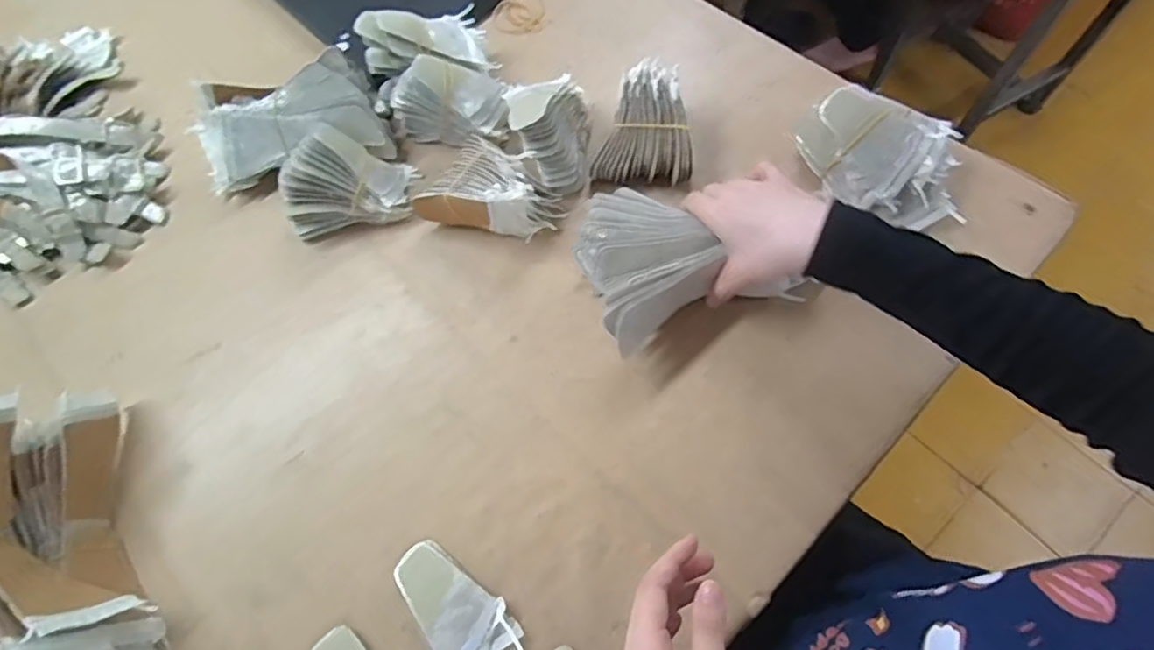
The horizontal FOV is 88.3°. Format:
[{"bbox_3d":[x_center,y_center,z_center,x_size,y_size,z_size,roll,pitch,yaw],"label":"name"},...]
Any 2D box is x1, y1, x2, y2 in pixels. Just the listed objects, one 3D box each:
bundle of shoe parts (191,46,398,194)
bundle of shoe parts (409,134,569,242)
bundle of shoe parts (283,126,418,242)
[{"bbox_3d":[-0.286,-0.198,0.594,0.175,0.070,0.111,-20,67,-3],"label":"bundle of shoe parts"},{"bbox_3d":[-0.079,-0.120,0.548,0.117,0.063,0.086,26,72,15],"label":"bundle of shoe parts"},{"bbox_3d":[-0.219,-0.136,0.556,0.120,0.078,0.066,-12,67,0],"label":"bundle of shoe parts"}]

